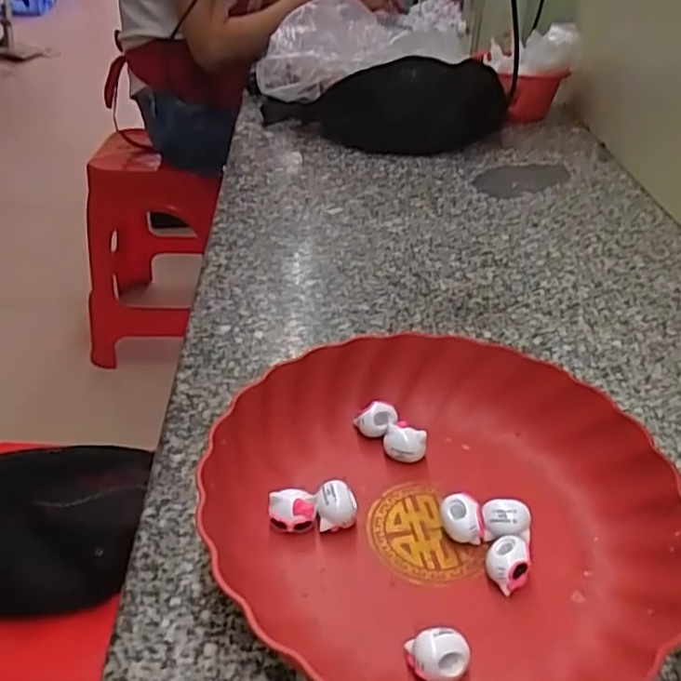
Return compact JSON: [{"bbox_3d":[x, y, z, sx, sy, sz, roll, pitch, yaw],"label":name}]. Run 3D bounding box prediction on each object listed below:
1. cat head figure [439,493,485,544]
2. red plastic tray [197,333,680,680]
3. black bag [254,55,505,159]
[{"bbox_3d":[0.066,0.098,0.363,0.024,0.024,0.018,9,35,9],"label":"cat head figure"},{"bbox_3d":[0.057,0.083,0.365,0.232,0.051,0.219,15,37,17],"label":"red plastic tray"},{"bbox_3d":[0.059,-0.312,0.875,0.316,0.095,0.107,1,35,-2],"label":"black bag"}]

